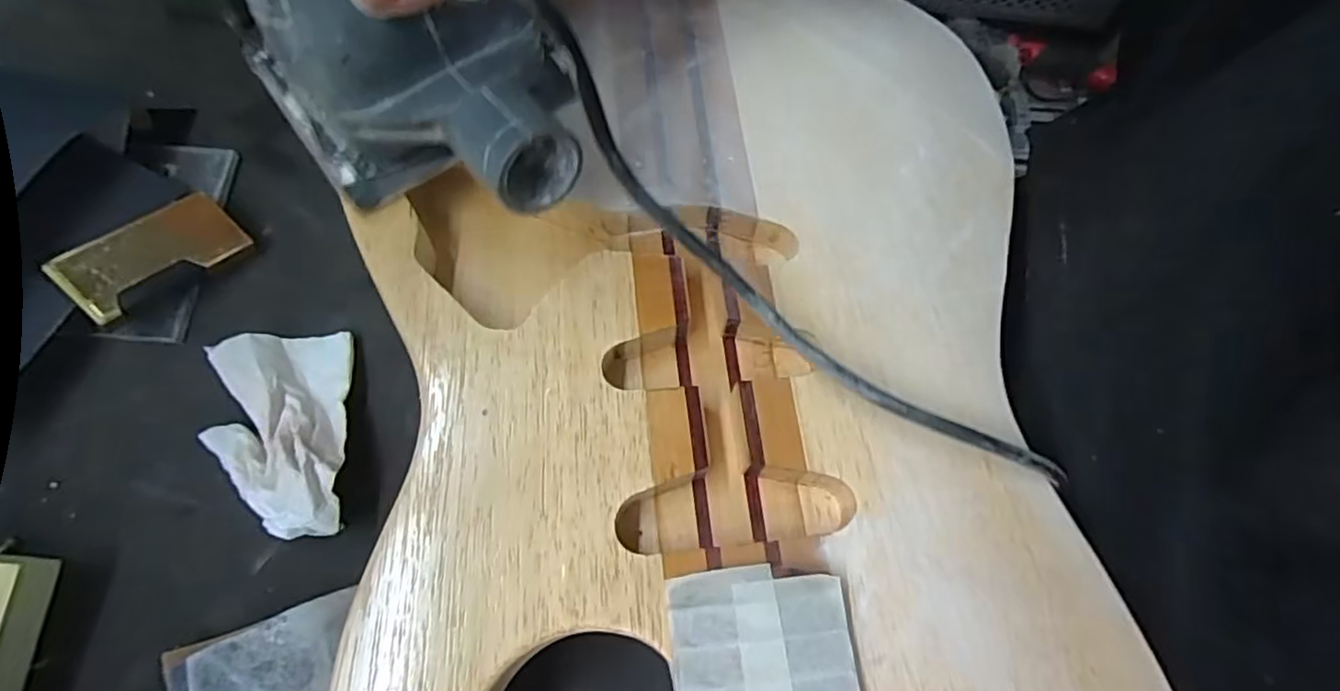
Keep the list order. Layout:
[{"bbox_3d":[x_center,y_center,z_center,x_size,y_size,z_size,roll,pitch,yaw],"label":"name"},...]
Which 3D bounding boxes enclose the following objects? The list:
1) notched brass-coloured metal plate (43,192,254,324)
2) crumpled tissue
[{"bbox_3d":[-0.227,-0.041,0.287,0.034,0.004,0.068,46,56,-3],"label":"notched brass-coloured metal plate"},{"bbox_3d":[-0.164,0.036,0.271,0.055,0.032,0.091,-11,72,-7],"label":"crumpled tissue"}]

